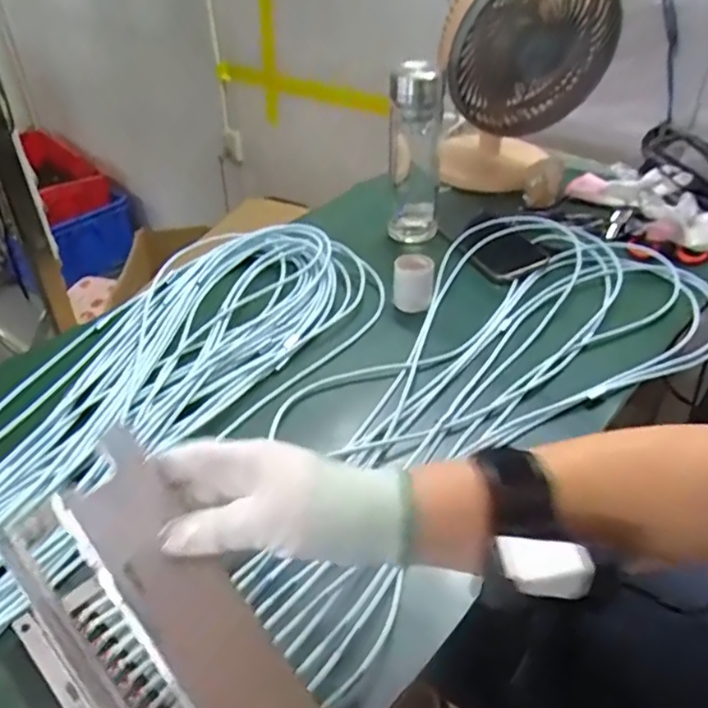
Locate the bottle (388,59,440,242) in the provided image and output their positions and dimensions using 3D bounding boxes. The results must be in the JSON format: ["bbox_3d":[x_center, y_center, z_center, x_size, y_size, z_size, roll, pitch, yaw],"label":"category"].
[{"bbox_3d":[0.075,-0.242,0.799,0.064,0.229,0.058,3,38,5],"label":"bottle"}]

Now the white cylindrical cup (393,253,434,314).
[{"bbox_3d":[0.065,-0.078,0.707,0.043,0.052,0.042,-1,37,1],"label":"white cylindrical cup"}]

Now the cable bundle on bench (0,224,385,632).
[{"bbox_3d":[-0.230,0.062,0.562,0.243,0.042,0.700,20,41,24],"label":"cable bundle on bench"}]

